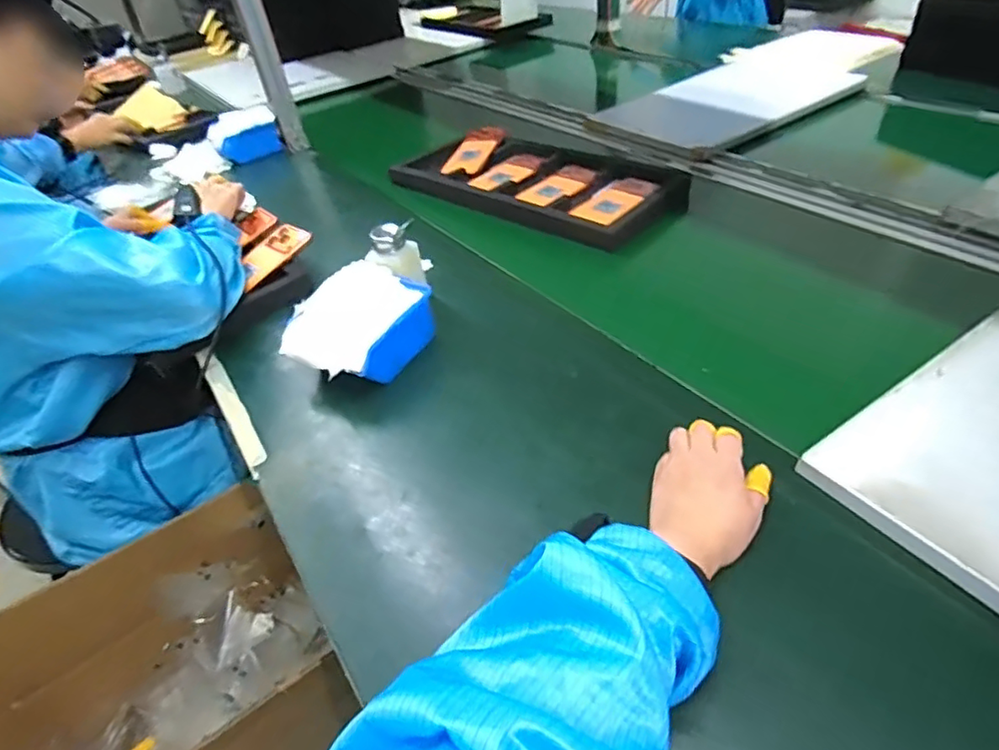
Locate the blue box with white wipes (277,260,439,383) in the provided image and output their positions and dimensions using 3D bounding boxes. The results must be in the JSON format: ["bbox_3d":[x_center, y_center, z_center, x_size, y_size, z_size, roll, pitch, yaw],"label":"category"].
[{"bbox_3d":[-0.157,-0.056,0.653,0.114,0.091,0.145,19,47,27],"label":"blue box with white wipes"}]

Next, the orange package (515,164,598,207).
[{"bbox_3d":[0.102,-0.316,0.945,0.080,0.006,0.172,20,48,28],"label":"orange package"}]

